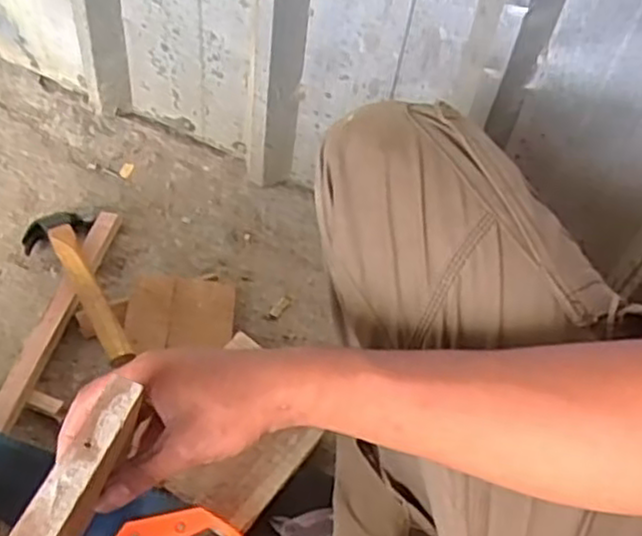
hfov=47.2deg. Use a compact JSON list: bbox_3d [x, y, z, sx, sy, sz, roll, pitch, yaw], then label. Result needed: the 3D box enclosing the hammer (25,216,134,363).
[{"bbox_3d":[-0.266,0.015,0.818,0.079,0.030,0.269,-22,43,-21],"label":"hammer"}]

